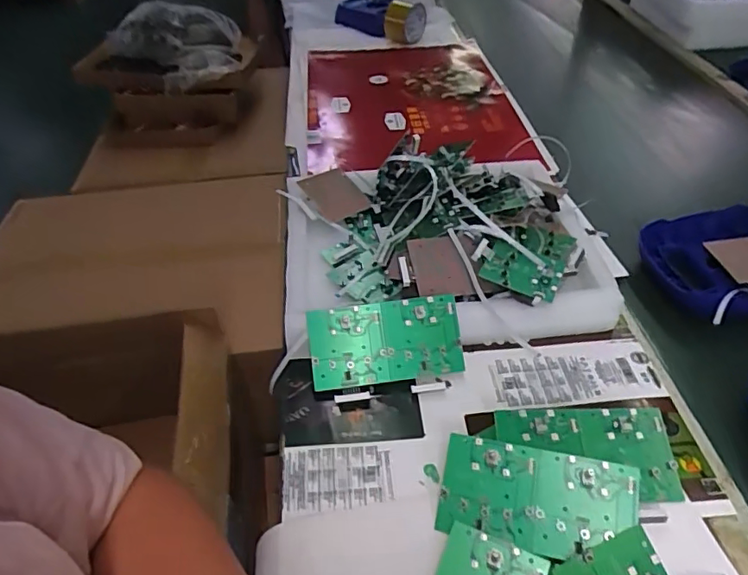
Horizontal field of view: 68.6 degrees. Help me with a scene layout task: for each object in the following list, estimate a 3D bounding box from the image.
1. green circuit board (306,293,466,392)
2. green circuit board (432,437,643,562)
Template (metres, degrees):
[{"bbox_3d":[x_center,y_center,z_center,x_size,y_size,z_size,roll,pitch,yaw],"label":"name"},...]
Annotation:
[{"bbox_3d":[0.011,0.055,0.551,0.149,0.008,0.079,-8,82,-4],"label":"green circuit board"},{"bbox_3d":[0.130,0.169,0.439,0.149,0.011,0.076,6,65,17],"label":"green circuit board"}]

